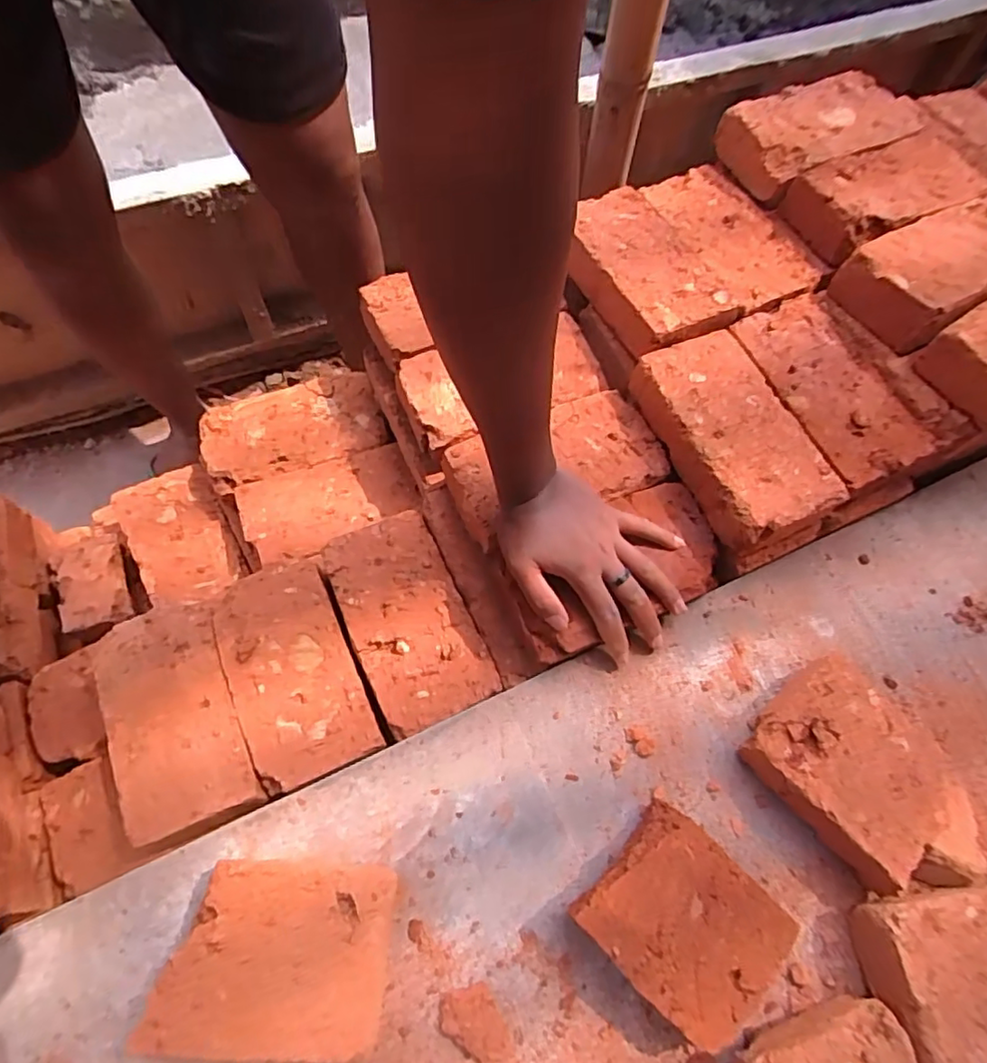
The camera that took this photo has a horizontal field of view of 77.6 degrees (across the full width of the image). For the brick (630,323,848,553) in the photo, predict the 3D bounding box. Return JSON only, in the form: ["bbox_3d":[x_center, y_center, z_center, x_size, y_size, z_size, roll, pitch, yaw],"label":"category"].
[{"bbox_3d":[0.217,-0.089,0.565,0.099,0.055,0.198,-20,68,-12],"label":"brick"}]

